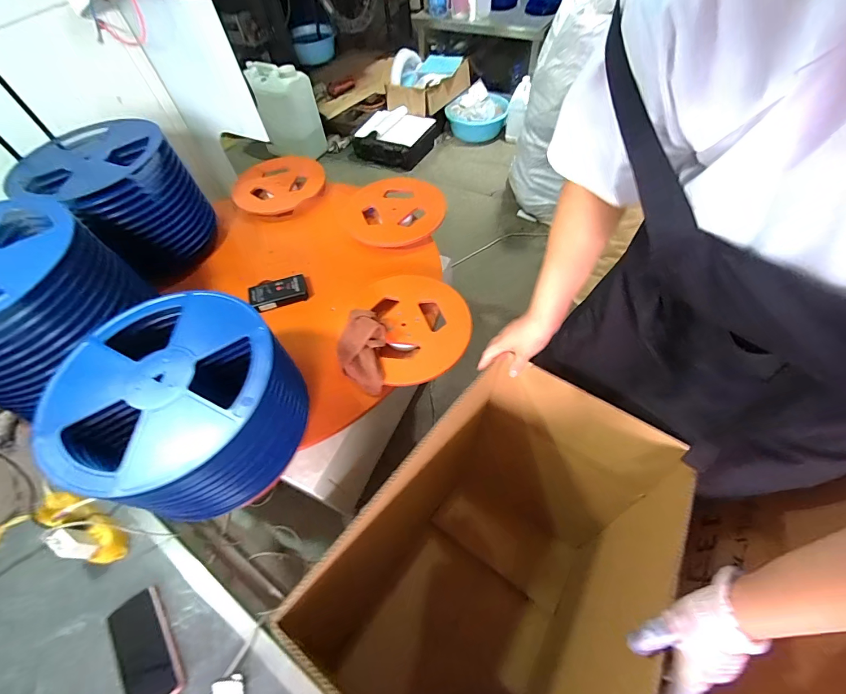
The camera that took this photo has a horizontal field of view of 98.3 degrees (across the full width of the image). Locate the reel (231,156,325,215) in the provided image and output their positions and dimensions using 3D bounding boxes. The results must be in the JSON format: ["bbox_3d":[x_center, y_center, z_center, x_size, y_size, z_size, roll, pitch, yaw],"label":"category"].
[{"bbox_3d":[-0.426,-0.480,1.090,0.270,0.048,0.225,-26,59,-13],"label":"reel"}]

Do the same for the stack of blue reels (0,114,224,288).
[{"bbox_3d":[-0.717,-0.342,0.878,0.304,0.243,0.299,15,59,14],"label":"stack of blue reels"}]

